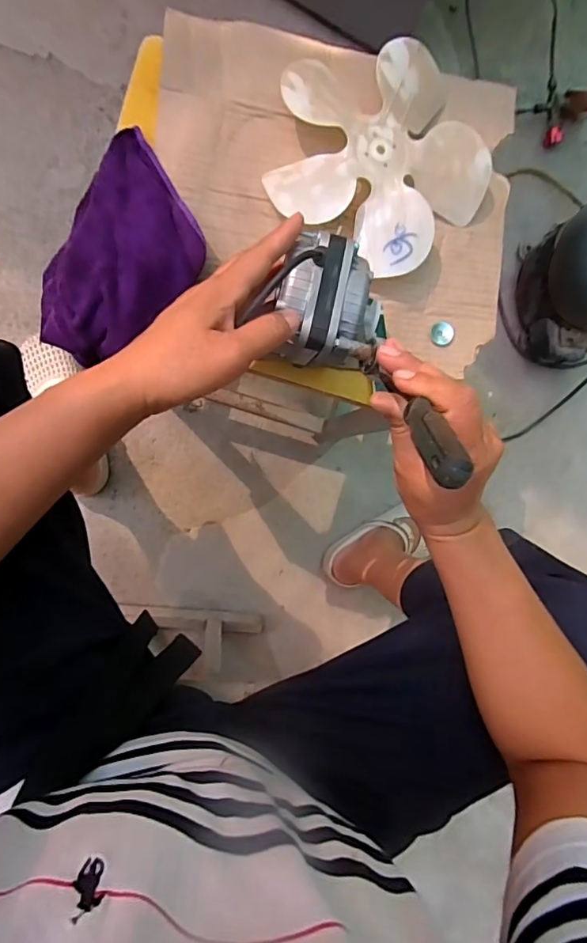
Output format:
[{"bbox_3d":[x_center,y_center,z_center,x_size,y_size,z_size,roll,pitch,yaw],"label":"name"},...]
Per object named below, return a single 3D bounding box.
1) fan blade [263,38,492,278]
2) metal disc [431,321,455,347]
[{"bbox_3d":[0.068,-0.260,0.406,0.176,0.029,0.173,0,90,-10],"label":"fan blade"},{"bbox_3d":[0.131,-0.120,0.435,0.020,0.005,0.021,0,90,-10],"label":"metal disc"}]

